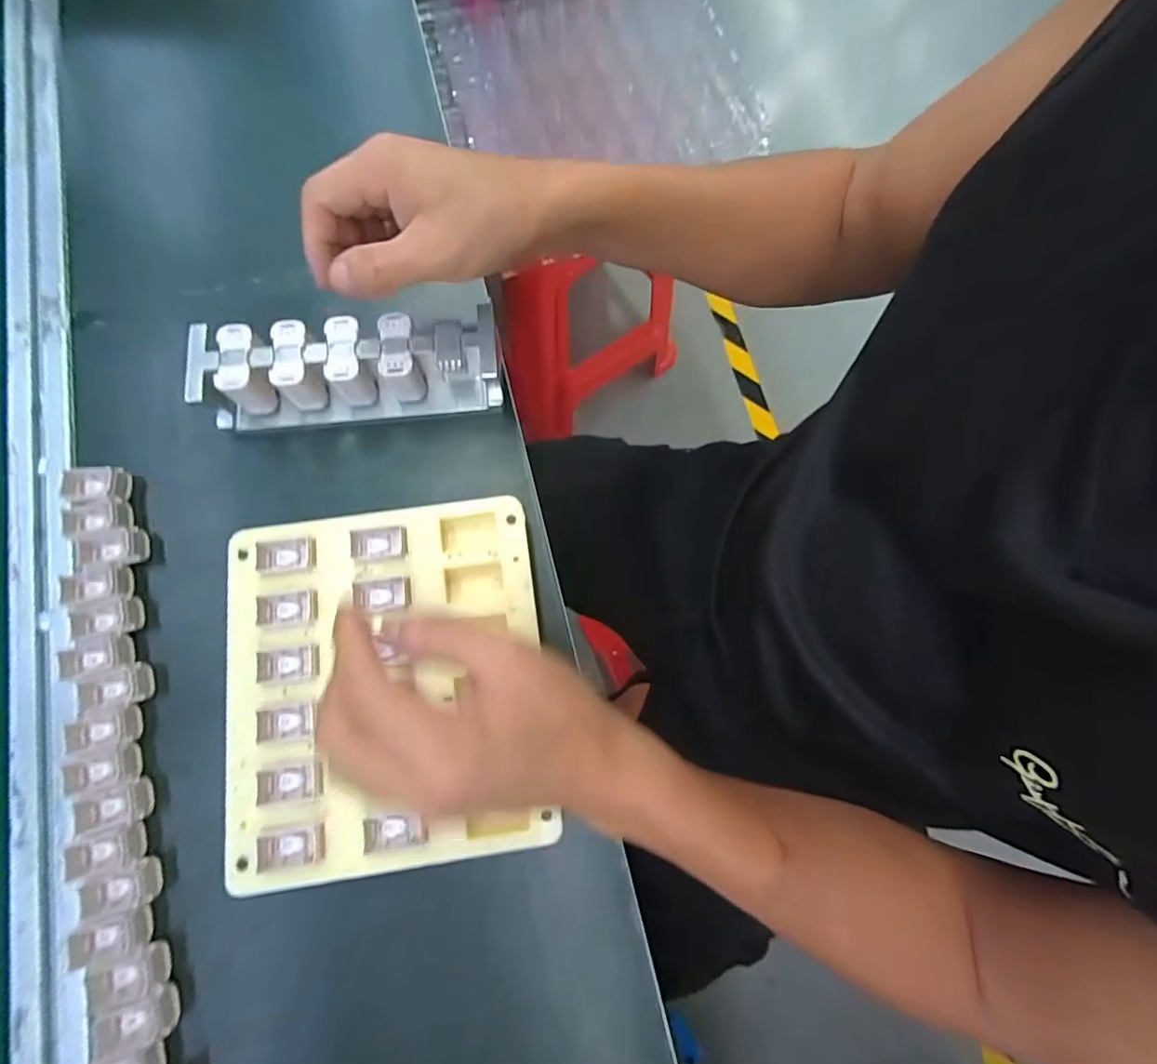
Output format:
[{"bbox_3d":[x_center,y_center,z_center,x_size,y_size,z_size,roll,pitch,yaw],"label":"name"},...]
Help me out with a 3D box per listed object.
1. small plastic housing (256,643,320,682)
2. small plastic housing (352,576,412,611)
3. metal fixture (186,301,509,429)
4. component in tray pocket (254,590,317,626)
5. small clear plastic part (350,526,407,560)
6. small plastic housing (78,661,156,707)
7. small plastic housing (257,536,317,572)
[{"bbox_3d":[-0.166,0.075,0.301,0.031,0.009,0.018,-7,77,-2],"label":"small plastic housing"},{"bbox_3d":[-0.118,0.037,0.314,0.036,0.010,0.019,-3,77,-1],"label":"small plastic housing"},{"bbox_3d":[-0.146,-0.105,0.345,0.185,0.047,0.051,-4,77,-1],"label":"metal fixture"},{"bbox_3d":[-0.172,0.045,0.310,0.032,0.010,0.018,-8,77,-2],"label":"component in tray pocket"},{"bbox_3d":[-0.122,0.007,0.322,0.032,0.011,0.018,-6,77,-2],"label":"small clear plastic part"},{"bbox_3d":[-0.276,0.092,0.314,0.035,0.011,0.022,-8,77,-2],"label":"small plastic housing"},{"bbox_3d":[-0.176,0.013,0.317,0.032,0.009,0.020,-8,77,-2],"label":"small plastic housing"}]

